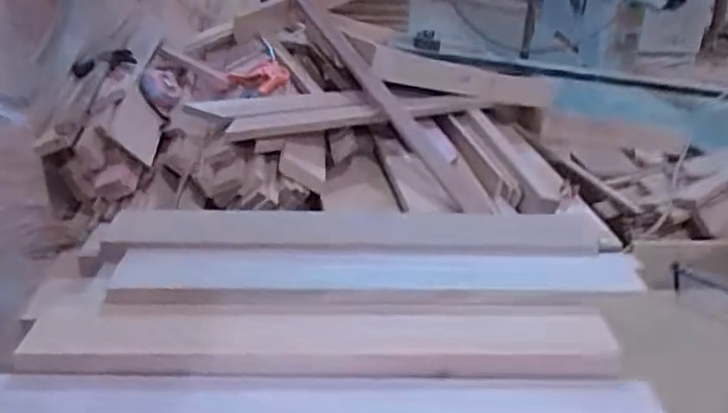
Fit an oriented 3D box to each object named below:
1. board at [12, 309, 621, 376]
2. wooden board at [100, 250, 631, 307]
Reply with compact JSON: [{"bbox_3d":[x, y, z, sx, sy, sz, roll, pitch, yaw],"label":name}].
[{"bbox_3d":[-0.030,0.102,0.488,0.441,0.024,0.057,-1,25,-2],"label":"board"},{"bbox_3d":[0.015,0.059,0.538,0.432,0.022,0.062,-1,25,-2],"label":"wooden board"}]

